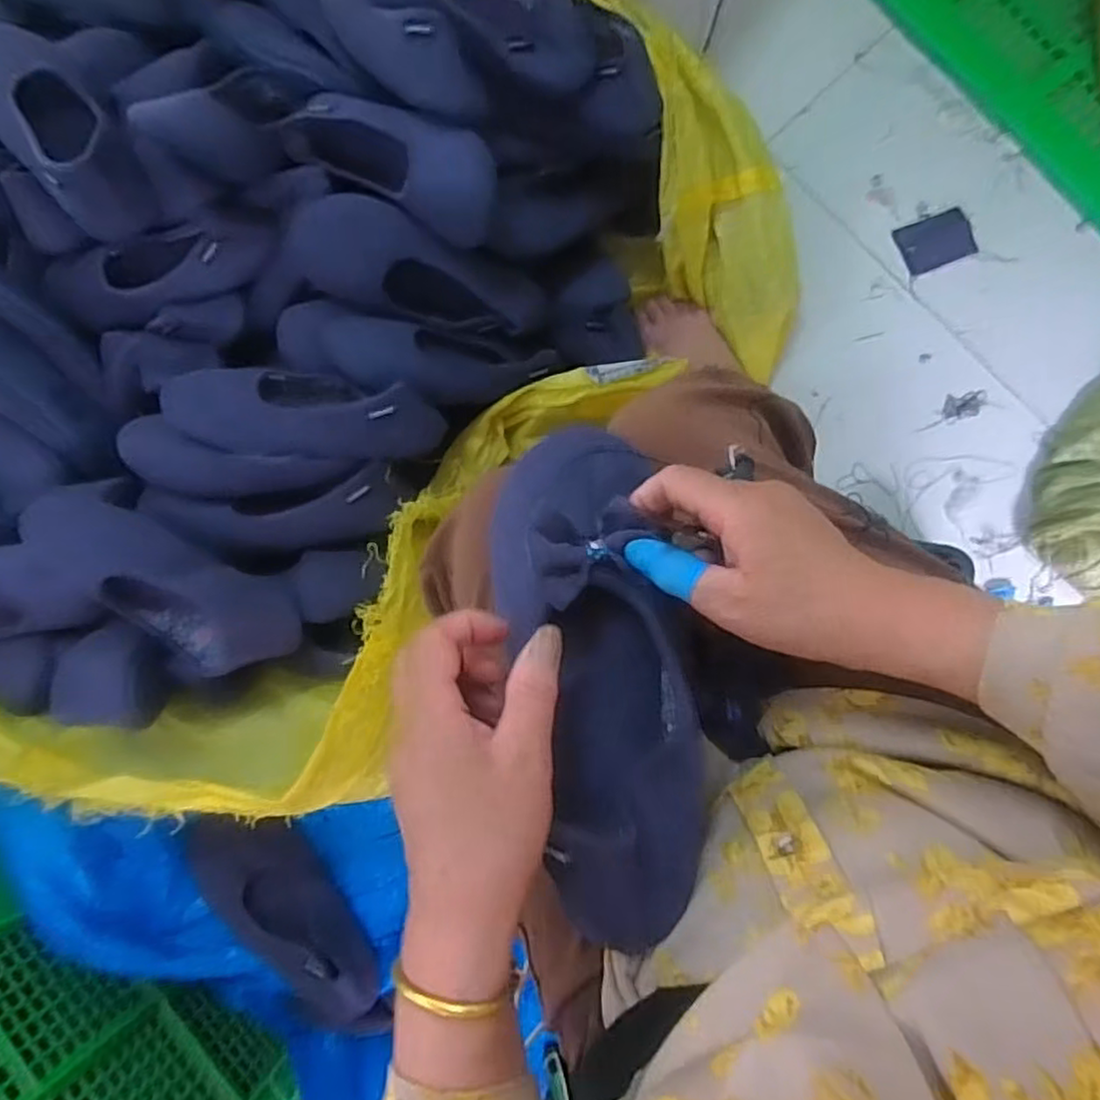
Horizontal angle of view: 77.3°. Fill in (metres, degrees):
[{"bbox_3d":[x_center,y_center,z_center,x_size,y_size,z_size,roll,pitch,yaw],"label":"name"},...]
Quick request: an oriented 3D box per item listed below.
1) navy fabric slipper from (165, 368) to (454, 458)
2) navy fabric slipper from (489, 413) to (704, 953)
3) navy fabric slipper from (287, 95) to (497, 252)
[{"bbox_3d":[-0.230,-0.130,0.655,0.253,0.070,0.085,5,88,-8],"label":"navy fabric slipper"},{"bbox_3d":[0.024,0.060,0.341,0.089,0.063,0.244,-12,81,8],"label":"navy fabric slipper"},{"bbox_3d":[-0.152,-0.380,0.667,0.229,0.060,0.079,31,92,9],"label":"navy fabric slipper"}]

